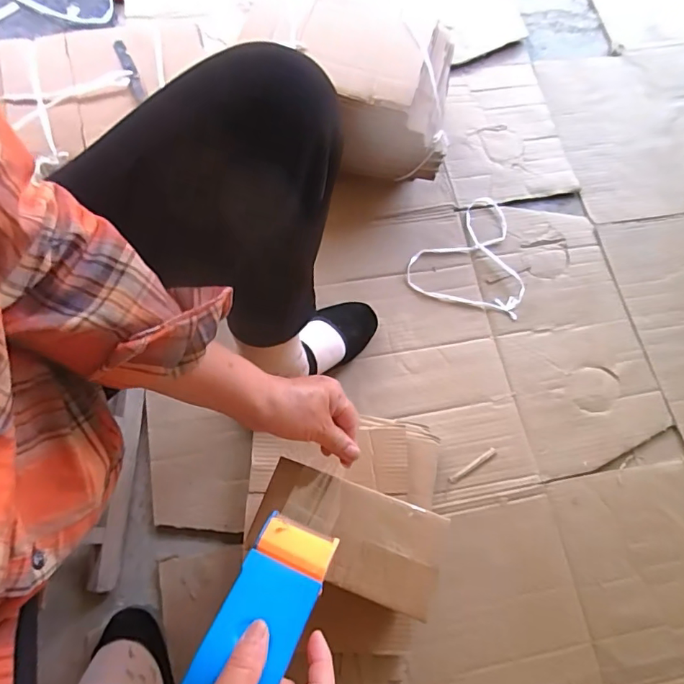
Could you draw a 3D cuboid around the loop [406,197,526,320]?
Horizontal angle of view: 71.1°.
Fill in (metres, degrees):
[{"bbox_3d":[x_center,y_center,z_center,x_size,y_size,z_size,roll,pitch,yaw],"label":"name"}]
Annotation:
[{"bbox_3d":[0.210,-0.150,0.776,0.183,0.007,0.194,15,72,4],"label":"loop"}]

